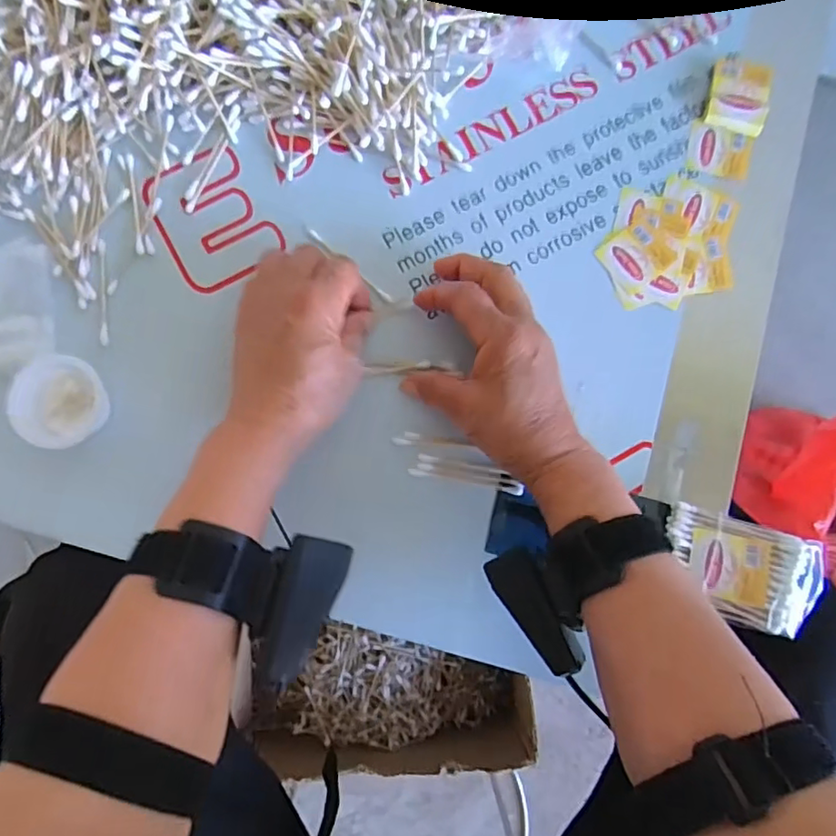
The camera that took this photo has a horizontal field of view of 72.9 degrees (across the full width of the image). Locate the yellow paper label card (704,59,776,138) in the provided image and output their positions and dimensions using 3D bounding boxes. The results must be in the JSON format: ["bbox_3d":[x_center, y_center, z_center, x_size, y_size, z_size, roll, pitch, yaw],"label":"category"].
[{"bbox_3d":[0.226,-0.227,0.399,0.041,0.011,0.049,12,83,-1],"label":"yellow paper label card"}]

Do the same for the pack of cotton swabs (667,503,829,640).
[{"bbox_3d":[0.197,0.093,0.344,0.087,0.021,0.059,16,81,14],"label":"pack of cotton swabs"}]

